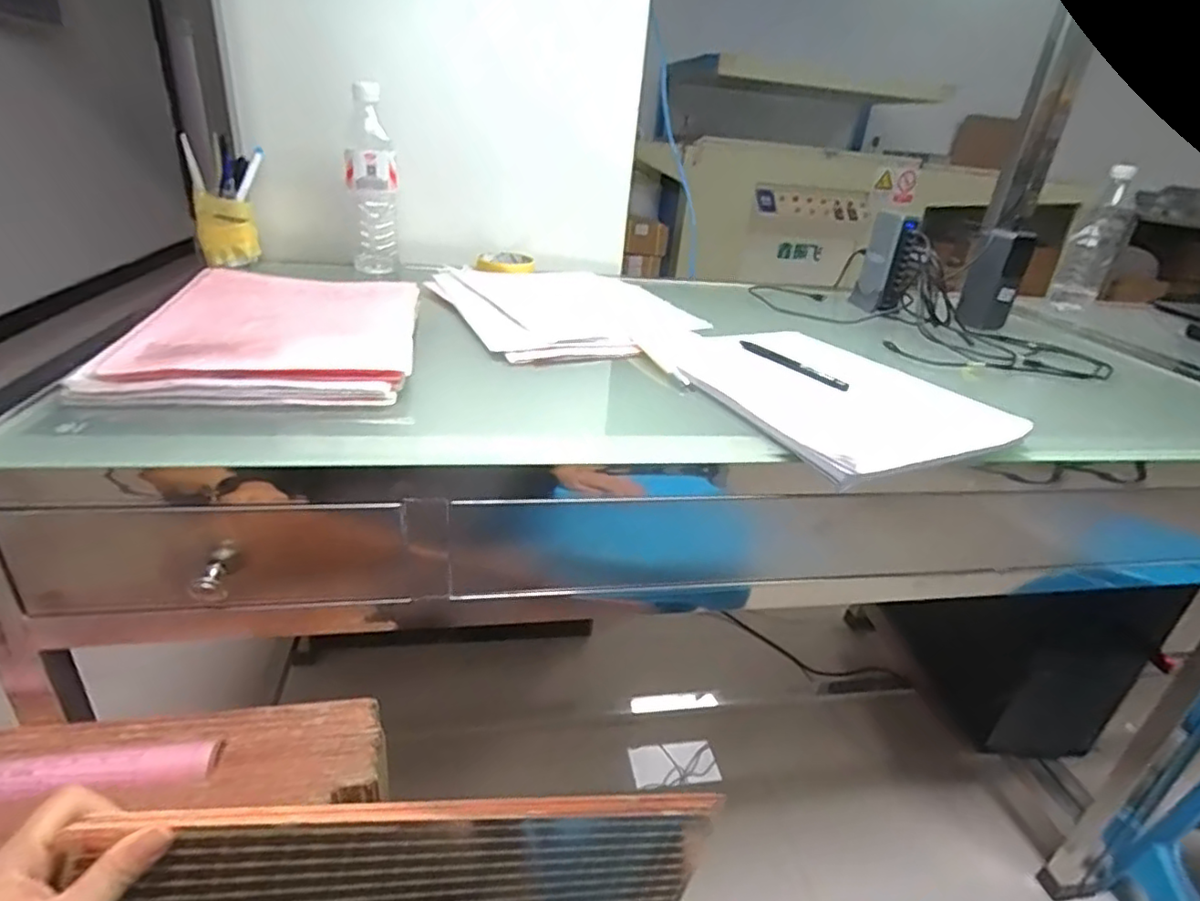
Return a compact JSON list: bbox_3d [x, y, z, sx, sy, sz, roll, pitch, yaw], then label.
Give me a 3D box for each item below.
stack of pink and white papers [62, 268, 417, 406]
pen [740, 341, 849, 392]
[{"bbox_3d":[-0.295,-0.117,0.604,0.230,0.032,0.317,1,28,-11],"label":"stack of pink and white papers"},{"bbox_3d":[0.194,-0.089,0.644,0.015,0.011,0.141,-13,33,-34],"label":"pen"}]

